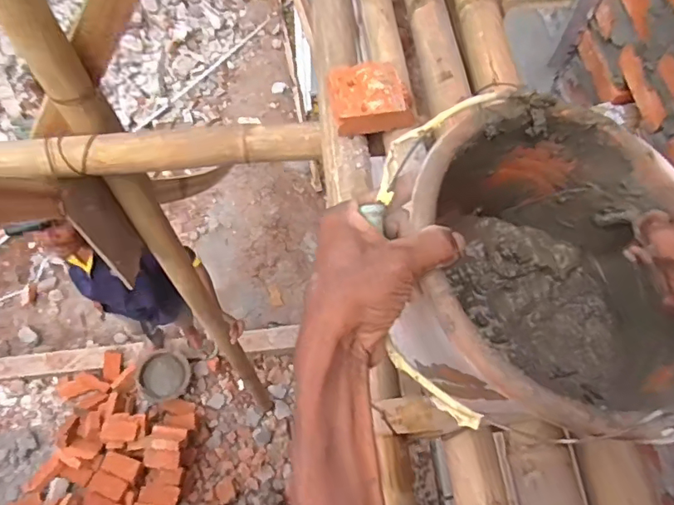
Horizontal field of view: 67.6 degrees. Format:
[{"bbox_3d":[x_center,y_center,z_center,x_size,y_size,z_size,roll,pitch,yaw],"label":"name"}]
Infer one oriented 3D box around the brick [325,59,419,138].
[{"bbox_3d":[0.044,-0.198,0.654,0.109,0.042,0.091,-4,63,-2],"label":"brick"}]

